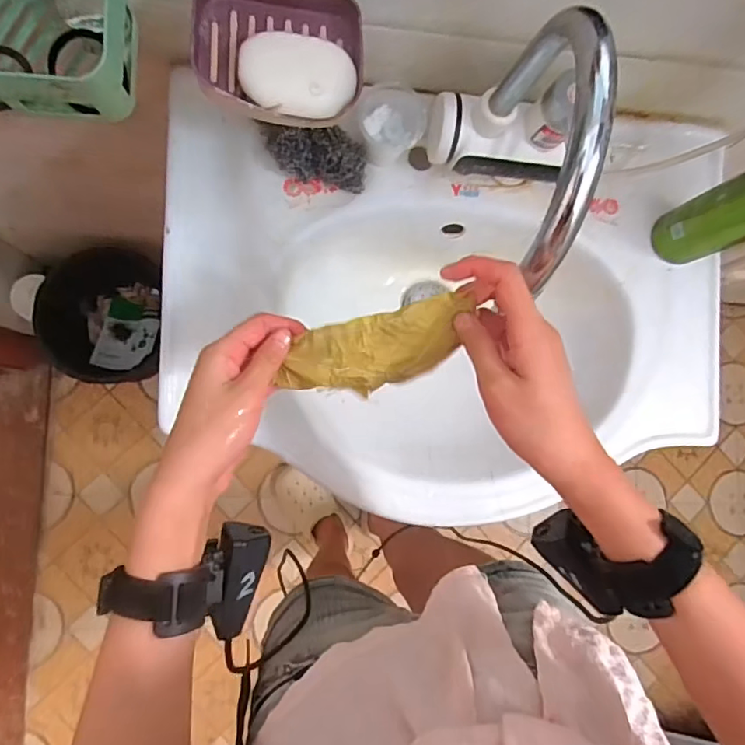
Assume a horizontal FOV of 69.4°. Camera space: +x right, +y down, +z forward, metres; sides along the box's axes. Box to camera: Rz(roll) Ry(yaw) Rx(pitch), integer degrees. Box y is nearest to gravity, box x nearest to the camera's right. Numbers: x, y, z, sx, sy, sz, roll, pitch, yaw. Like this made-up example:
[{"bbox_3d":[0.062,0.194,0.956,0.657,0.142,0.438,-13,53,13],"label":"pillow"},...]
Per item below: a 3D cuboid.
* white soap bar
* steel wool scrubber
[{"bbox_3d":[-0.058,-0.240,0.428,0.089,0.020,0.068,5,85,-6],"label":"white soap bar"},{"bbox_3d":[-0.057,-0.217,0.542,0.102,0.027,0.055,5,85,-6],"label":"steel wool scrubber"}]

